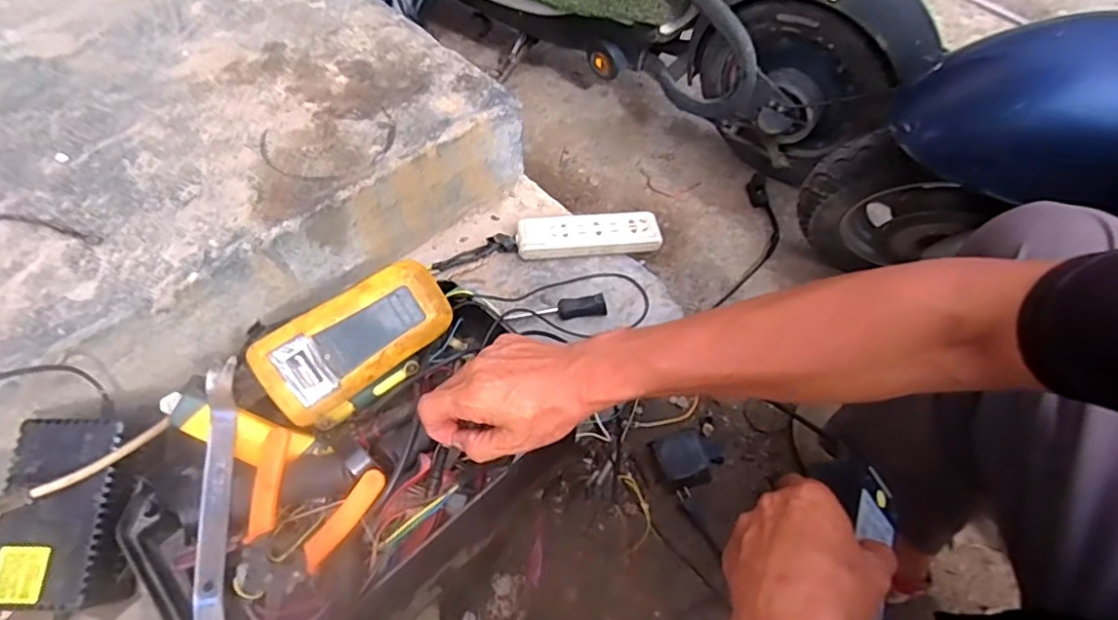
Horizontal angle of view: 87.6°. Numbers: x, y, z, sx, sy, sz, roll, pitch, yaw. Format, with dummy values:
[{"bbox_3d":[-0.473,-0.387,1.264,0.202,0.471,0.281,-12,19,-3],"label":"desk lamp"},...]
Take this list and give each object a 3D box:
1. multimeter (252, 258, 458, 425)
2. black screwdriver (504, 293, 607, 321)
[{"bbox_3d":[-0.187,0.026,0.547,0.175,0.043,0.086,-34,99,-22],"label":"multimeter"},{"bbox_3d":[-0.004,0.002,0.687,0.118,0.020,0.023,-7,54,10],"label":"black screwdriver"}]

